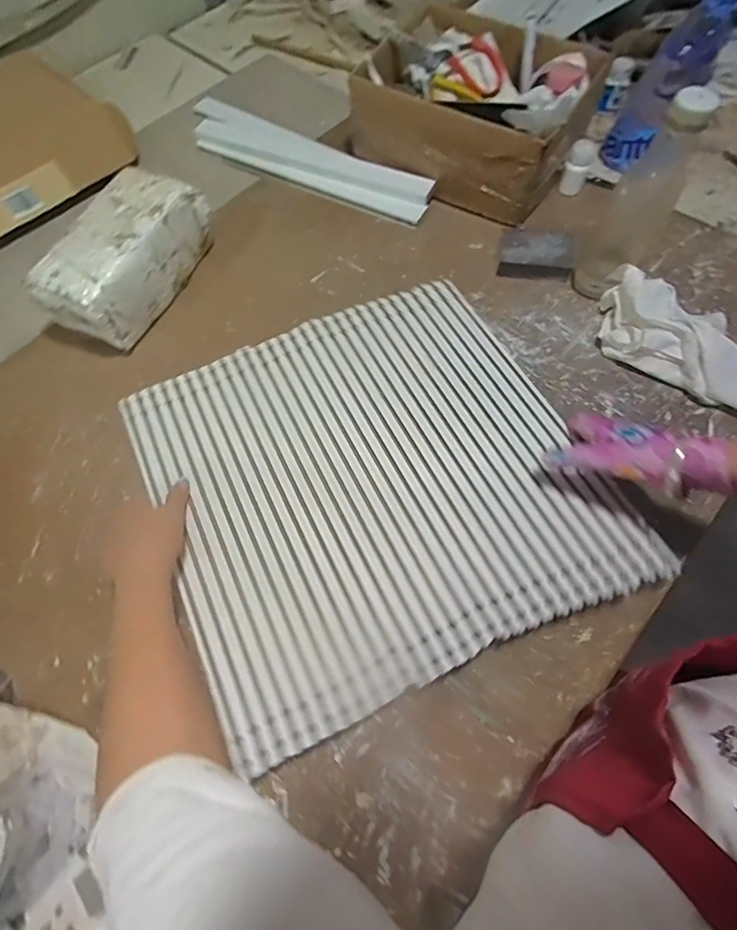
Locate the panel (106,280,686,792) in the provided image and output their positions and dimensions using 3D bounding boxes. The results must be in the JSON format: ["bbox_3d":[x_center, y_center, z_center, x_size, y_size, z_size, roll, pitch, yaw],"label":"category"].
[{"bbox_3d":[0.002,0.004,0.477,0.435,0.017,0.420,-22,68,-8],"label":"panel"}]

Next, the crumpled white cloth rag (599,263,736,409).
[{"bbox_3d":[0.396,-0.166,0.544,0.216,0.060,0.130,32,72,15],"label":"crumpled white cloth rag"}]

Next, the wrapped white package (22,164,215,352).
[{"bbox_3d":[-0.330,-0.282,0.603,0.110,0.107,0.248,21,70,11],"label":"wrapped white package"}]

